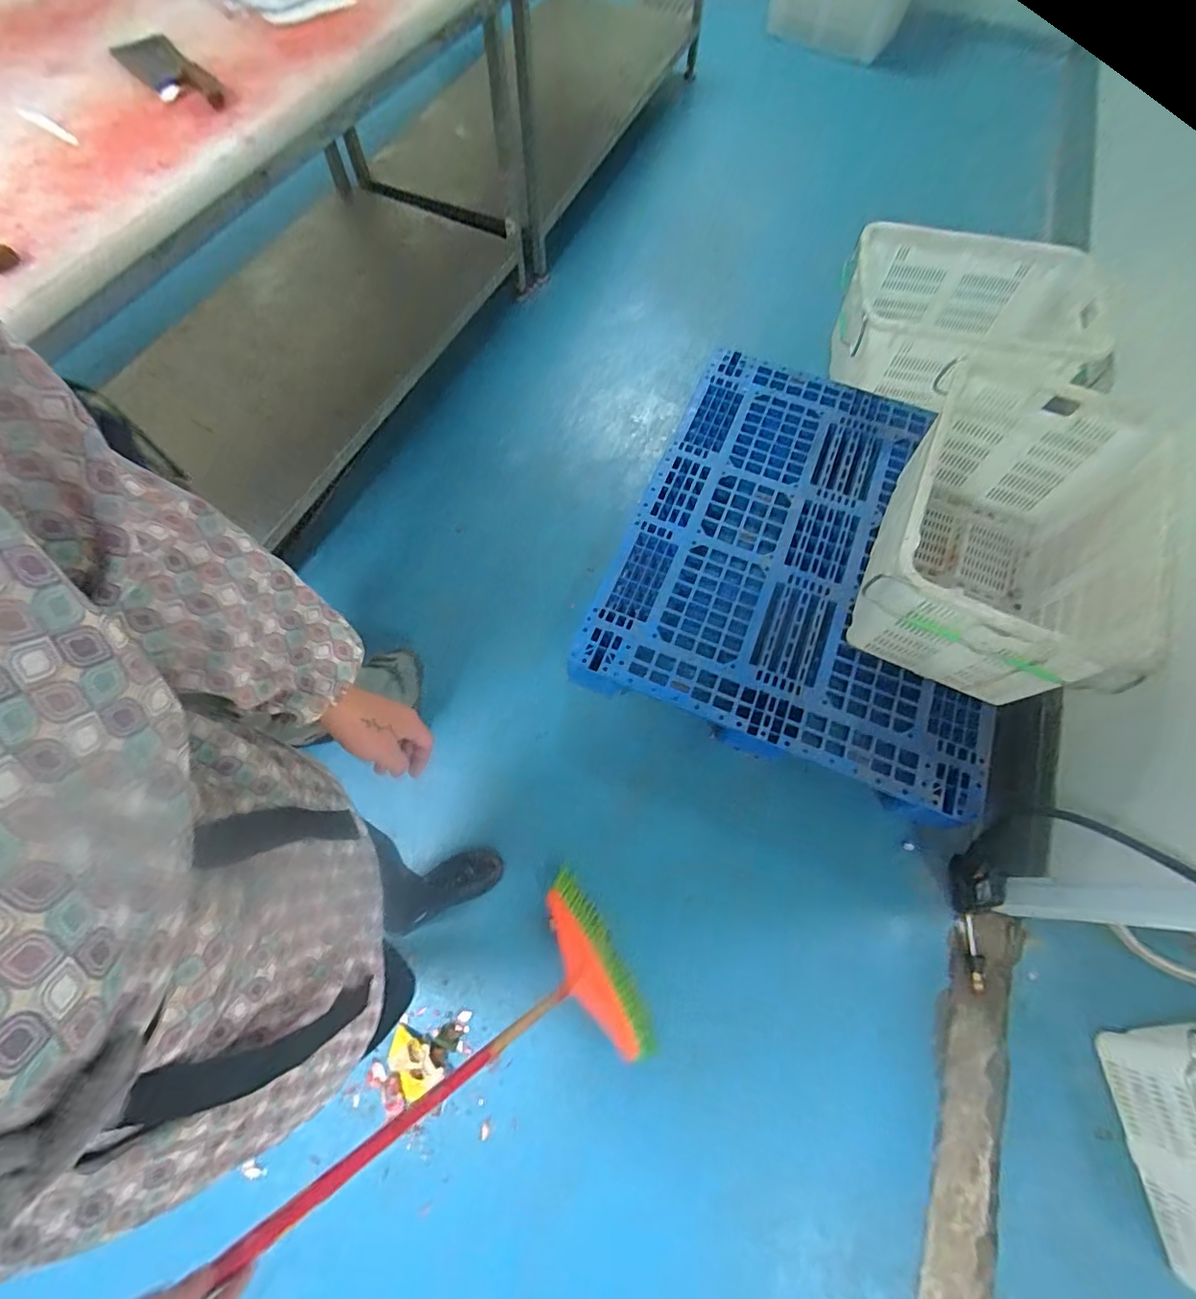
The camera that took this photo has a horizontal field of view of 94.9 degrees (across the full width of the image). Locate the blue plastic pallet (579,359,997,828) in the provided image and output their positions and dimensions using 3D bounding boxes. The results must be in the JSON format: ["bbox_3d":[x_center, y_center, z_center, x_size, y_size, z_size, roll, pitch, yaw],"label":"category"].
[{"bbox_3d":[0.570,-0.281,1.468,0.980,0.121,1.175,18,69,10],"label":"blue plastic pallet"}]

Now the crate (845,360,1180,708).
[{"bbox_3d":[0.915,-0.253,1.260,0.511,0.365,0.685,29,71,14],"label":"crate"}]

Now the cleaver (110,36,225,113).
[{"bbox_3d":[-0.810,-1.084,1.042,0.097,0.032,0.326,-38,70,-13],"label":"cleaver"}]

